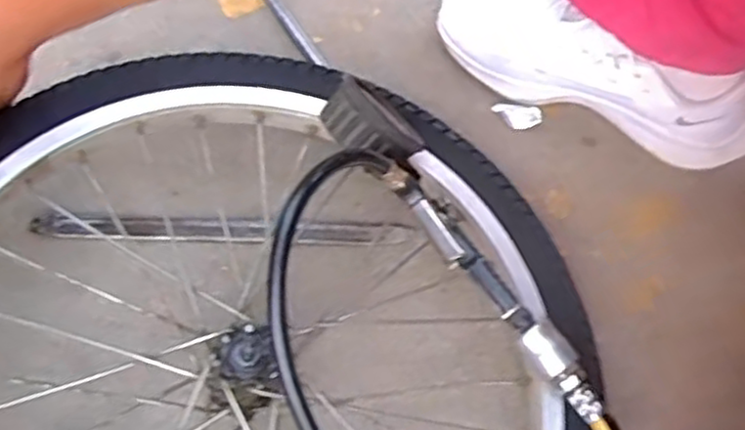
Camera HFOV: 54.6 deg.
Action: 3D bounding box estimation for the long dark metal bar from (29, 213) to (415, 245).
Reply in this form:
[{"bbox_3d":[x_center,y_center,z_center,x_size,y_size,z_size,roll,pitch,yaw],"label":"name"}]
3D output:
[{"bbox_3d":[-0.115,0.010,0.557,0.285,0.009,0.020,1,70,-2],"label":"long dark metal bar"}]

